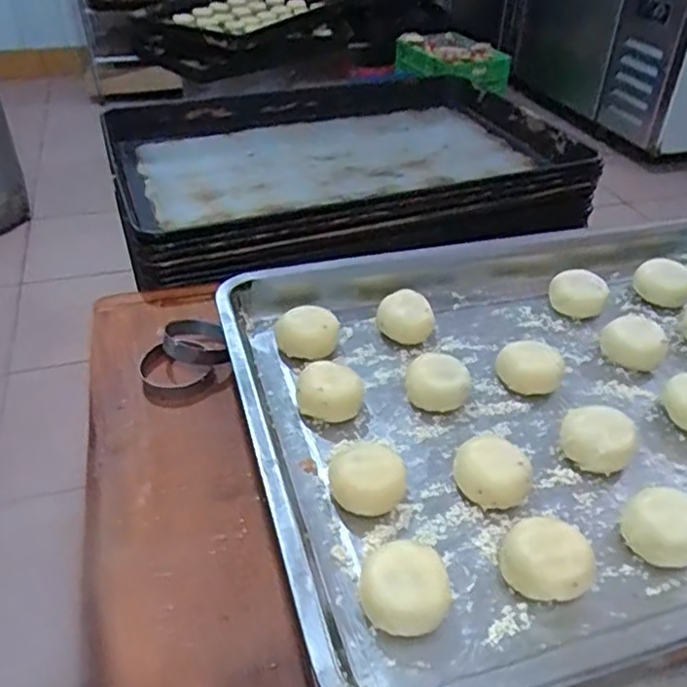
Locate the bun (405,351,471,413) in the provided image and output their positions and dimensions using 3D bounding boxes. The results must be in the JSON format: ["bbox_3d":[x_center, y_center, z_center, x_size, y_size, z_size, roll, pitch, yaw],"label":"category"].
[{"bbox_3d":[0.074,0.032,0.515,0.048,0.033,0.040,7,39,7],"label":"bun"}]

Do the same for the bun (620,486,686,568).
[{"bbox_3d":[0.204,0.118,0.418,0.048,0.033,0.043,28,46,30],"label":"bun"}]

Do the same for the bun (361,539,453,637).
[{"bbox_3d":[0.034,0.138,0.378,0.047,0.030,0.045,1,39,-1],"label":"bun"}]

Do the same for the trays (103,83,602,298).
[{"bbox_3d":[-0.008,-0.252,0.913,0.576,0.076,0.392,-12,41,-16],"label":"trays"}]

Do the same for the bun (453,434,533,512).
[{"bbox_3d":[0.102,0.090,0.452,0.053,0.035,0.047,13,40,15],"label":"bun"}]

